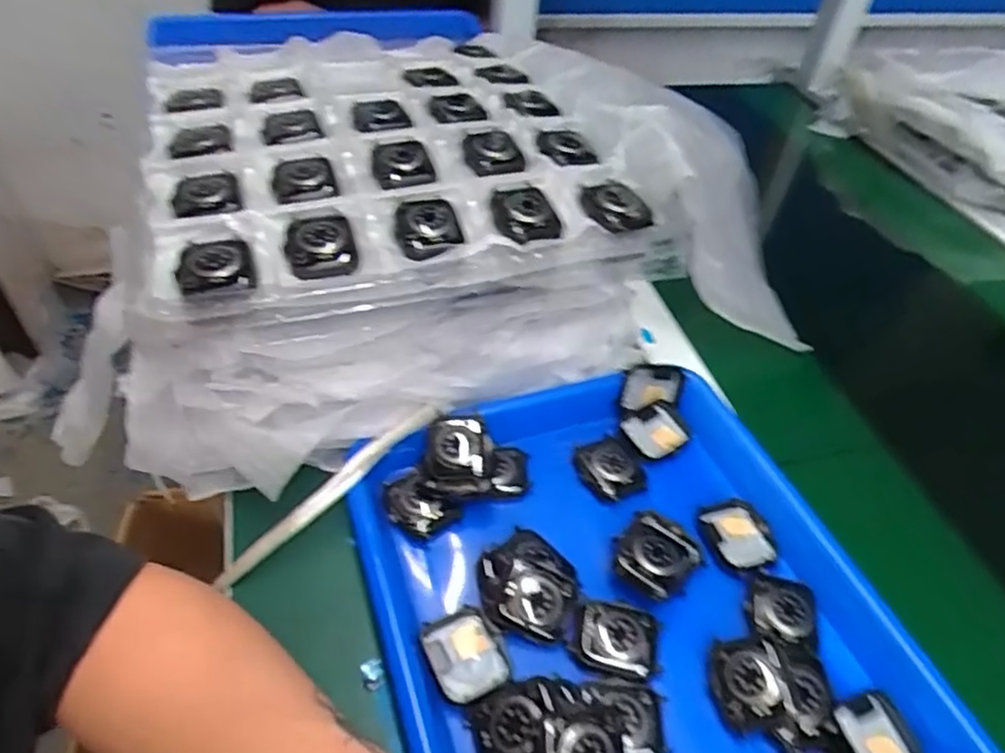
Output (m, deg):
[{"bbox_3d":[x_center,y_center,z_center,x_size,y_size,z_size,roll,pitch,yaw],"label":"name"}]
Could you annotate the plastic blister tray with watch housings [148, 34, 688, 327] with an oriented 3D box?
[{"bbox_3d":[-0.083,-0.172,0.476,0.300,0.031,0.349,-11,48,-15],"label":"plastic blister tray with watch housings"}]

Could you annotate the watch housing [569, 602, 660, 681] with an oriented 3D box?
[{"bbox_3d":[0.059,0.135,0.346,0.043,0.007,0.036,13,46,7],"label":"watch housing"}]

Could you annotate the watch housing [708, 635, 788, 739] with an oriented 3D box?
[{"bbox_3d":[0.120,0.151,0.331,0.033,0.011,0.041,-33,41,23],"label":"watch housing"}]

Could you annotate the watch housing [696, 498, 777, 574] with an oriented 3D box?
[{"bbox_3d":[0.141,0.096,0.402,0.037,0.010,0.045,-7,47,-11],"label":"watch housing"}]

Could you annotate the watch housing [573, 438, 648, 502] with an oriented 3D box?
[{"bbox_3d":[0.070,0.058,0.428,0.039,0.010,0.042,-19,50,-22],"label":"watch housing"}]

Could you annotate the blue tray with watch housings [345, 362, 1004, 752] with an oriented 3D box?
[{"bbox_3d":[0.079,0.135,0.343,0.252,0.036,0.323,-14,48,-17],"label":"blue tray with watch housings"}]

